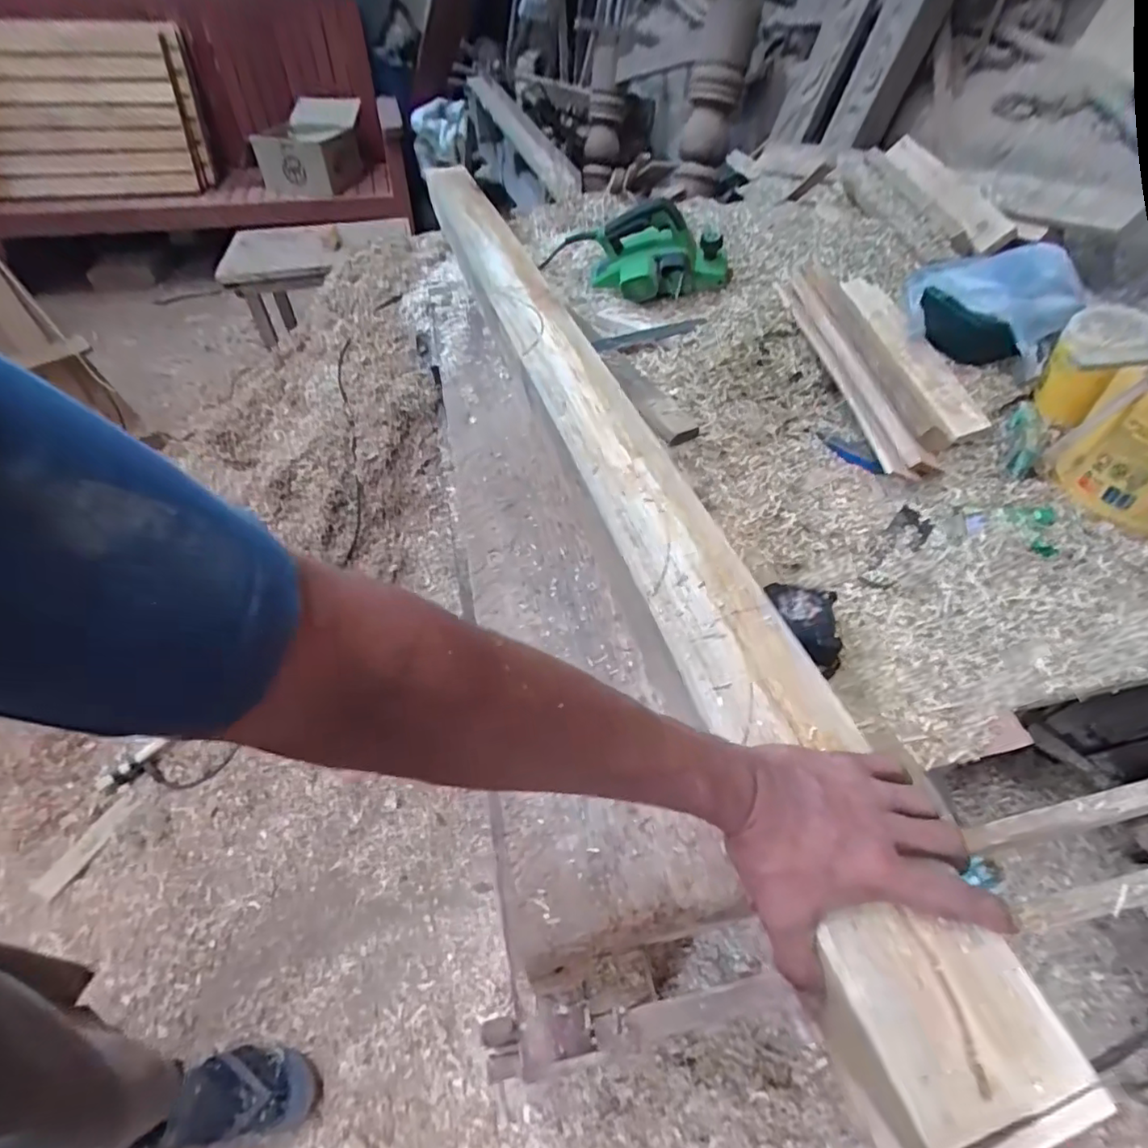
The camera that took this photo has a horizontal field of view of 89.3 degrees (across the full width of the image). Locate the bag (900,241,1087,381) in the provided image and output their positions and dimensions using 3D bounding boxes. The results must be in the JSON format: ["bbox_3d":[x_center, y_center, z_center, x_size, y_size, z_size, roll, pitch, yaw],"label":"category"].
[{"bbox_3d":[0.596,-0.385,0.835,0.204,0.098,0.220,31,54,24],"label":"bag"}]

